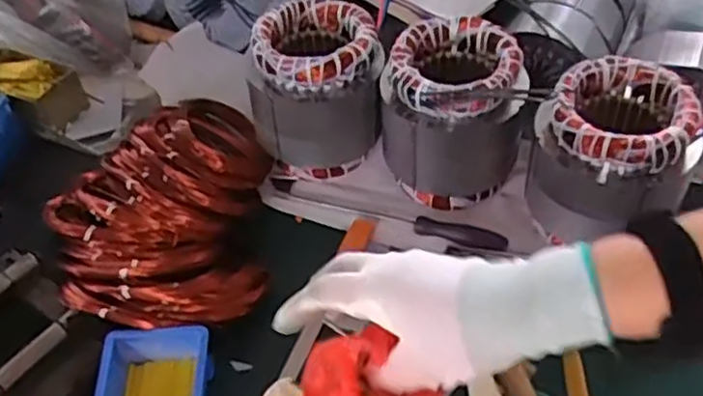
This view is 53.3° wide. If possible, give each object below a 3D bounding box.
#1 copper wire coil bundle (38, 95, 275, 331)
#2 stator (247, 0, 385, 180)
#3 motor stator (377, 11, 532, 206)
[{"bbox_3d":[-0.225,0.001,0.822,0.245,0.077,0.351,-3,50,0],"label":"copper wire coil bundle"},{"bbox_3d":[-0.036,-0.127,0.845,0.139,0.173,0.139,-1,50,1],"label":"stator"},{"bbox_3d":[0.112,-0.097,0.811,0.142,0.176,0.145,4,51,5],"label":"motor stator"}]

